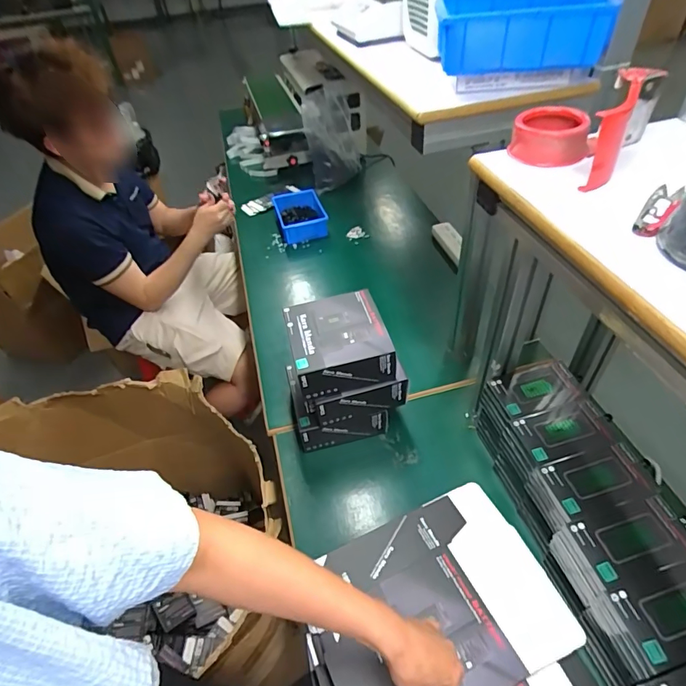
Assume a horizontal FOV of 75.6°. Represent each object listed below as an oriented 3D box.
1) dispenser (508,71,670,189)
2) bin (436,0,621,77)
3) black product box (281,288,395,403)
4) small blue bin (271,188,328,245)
[{"bbox_3d":[0.241,-0.229,0.454,0.109,0.071,0.141,29,55,30],"label":"dispenser"},{"bbox_3d":[0.227,-0.403,0.569,0.204,0.069,0.116,1,46,7],"label":"bin"},{"bbox_3d":[-0.008,-0.001,0.742,0.154,0.076,0.157,-13,46,-7],"label":"black product box"},{"bbox_3d":[-0.130,-0.385,1.342,0.139,0.072,0.205,-14,46,-7],"label":"small blue bin"}]

